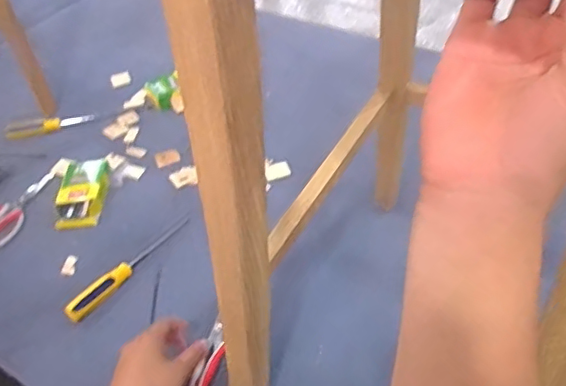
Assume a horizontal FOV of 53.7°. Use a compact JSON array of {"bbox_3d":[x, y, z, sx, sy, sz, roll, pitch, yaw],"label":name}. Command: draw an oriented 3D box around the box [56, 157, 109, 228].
[{"bbox_3d":[-0.365,-0.003,1.026,0.082,0.032,0.161,-6,43,1],"label":"box"}]

